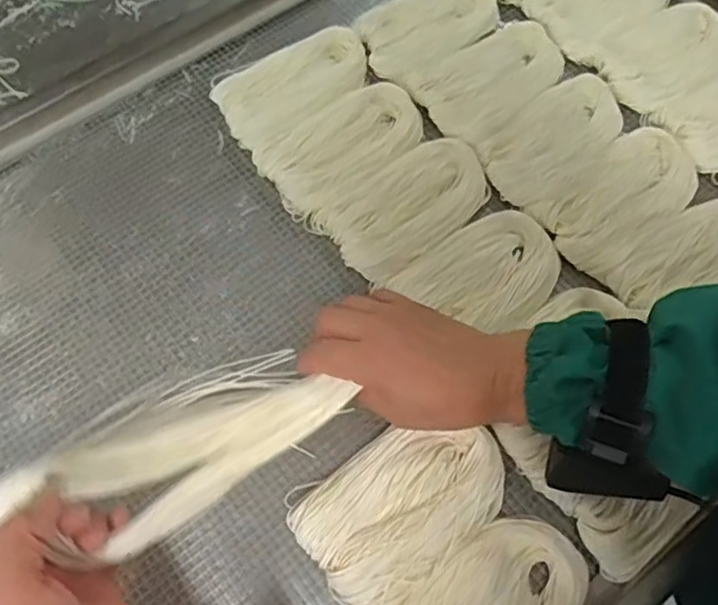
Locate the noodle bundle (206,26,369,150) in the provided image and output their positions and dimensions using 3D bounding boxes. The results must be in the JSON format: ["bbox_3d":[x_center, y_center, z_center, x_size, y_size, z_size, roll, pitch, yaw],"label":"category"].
[{"bbox_3d":[-0.054,-0.189,0.579,0.139,0.020,0.076,-31,69,-13],"label":"noodle bundle"}]

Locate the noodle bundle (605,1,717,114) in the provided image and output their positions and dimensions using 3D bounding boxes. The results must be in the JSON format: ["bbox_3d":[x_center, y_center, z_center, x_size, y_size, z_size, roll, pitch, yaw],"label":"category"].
[{"bbox_3d":[0.285,-0.227,0.602,0.077,0.018,0.149,42,72,17],"label":"noodle bundle"}]

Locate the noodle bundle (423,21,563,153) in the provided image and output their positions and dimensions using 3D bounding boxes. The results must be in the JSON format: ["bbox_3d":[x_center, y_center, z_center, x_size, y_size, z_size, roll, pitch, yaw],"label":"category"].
[{"bbox_3d":[0.118,-0.198,0.590,0.084,0.020,0.142,39,71,17],"label":"noodle bundle"}]

